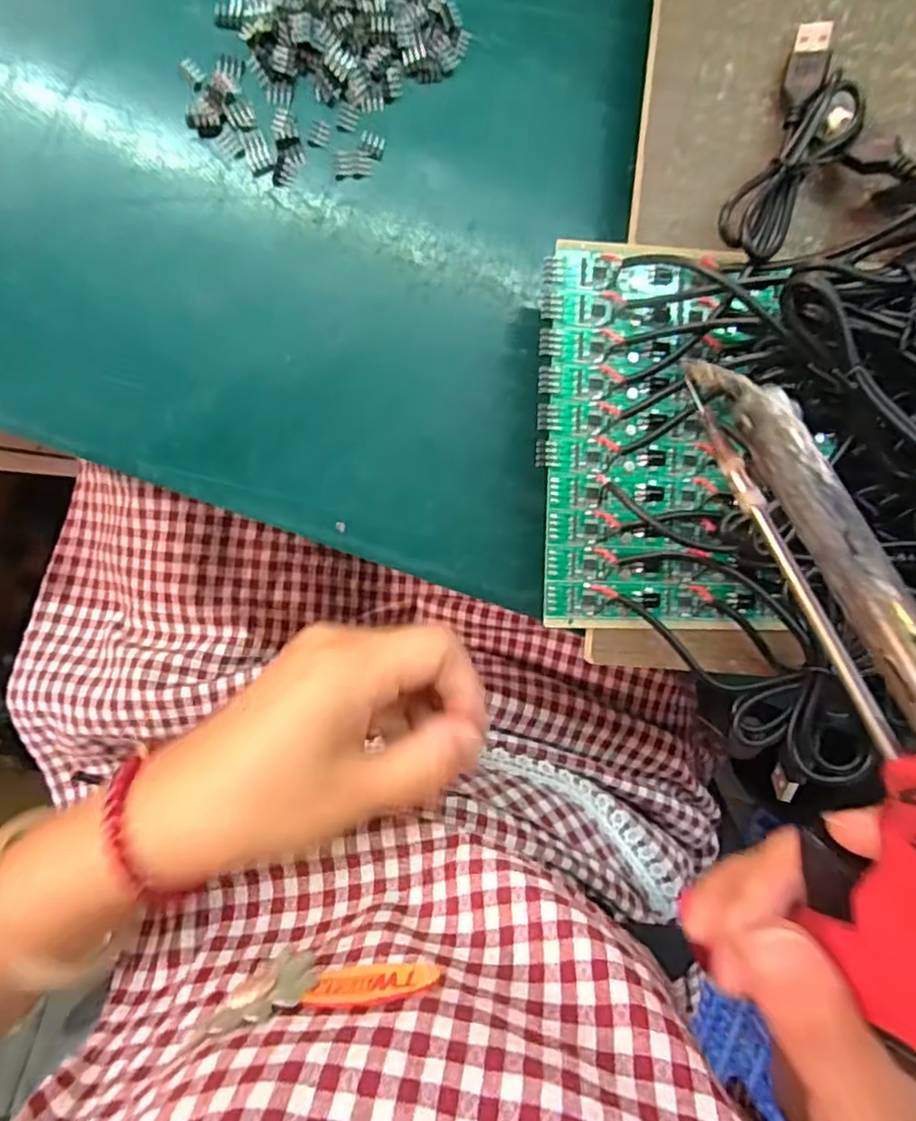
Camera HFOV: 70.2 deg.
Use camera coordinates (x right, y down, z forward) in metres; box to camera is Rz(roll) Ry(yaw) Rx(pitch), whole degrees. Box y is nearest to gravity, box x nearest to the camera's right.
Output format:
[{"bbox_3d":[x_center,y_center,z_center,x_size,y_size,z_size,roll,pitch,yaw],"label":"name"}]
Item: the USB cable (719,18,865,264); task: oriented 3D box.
[{"bbox_3d":[0.122,-0.148,0.235,0.033,0.021,0.093,26,92,-8],"label":"USB cable"}]

